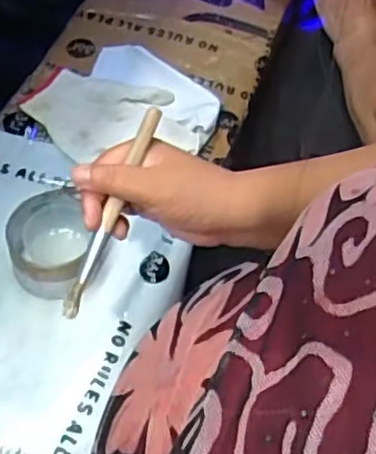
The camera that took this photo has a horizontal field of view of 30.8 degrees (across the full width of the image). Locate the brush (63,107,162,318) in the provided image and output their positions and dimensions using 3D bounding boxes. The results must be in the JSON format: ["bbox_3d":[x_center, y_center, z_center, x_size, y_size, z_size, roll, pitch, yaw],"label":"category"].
[{"bbox_3d":[-0.053,-0.010,0.474,0.010,0.012,0.156,23,91,11],"label":"brush"}]

